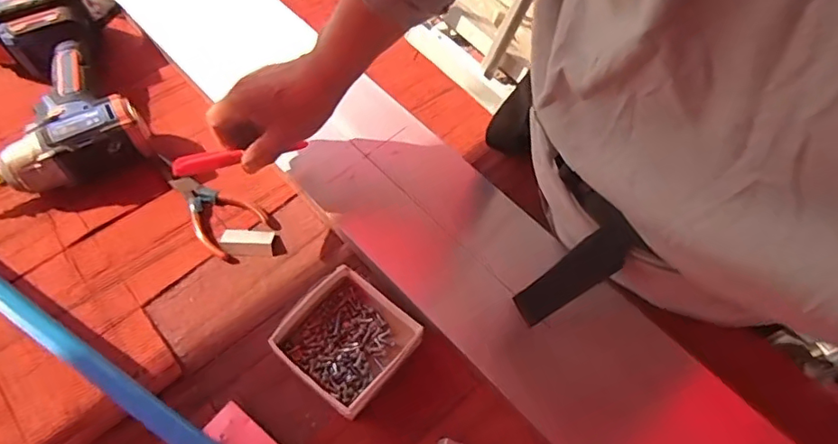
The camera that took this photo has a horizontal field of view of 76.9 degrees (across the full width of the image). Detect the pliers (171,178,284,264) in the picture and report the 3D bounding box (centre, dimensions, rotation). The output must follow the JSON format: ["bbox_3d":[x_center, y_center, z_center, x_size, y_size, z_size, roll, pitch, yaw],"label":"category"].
[{"bbox_3d":[-0.209,-0.012,0.546,0.114,0.011,0.066,39,69,16],"label":"pliers"}]

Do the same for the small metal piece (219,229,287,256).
[{"bbox_3d":[-0.166,0.020,0.530,0.060,0.010,0.026,1,63,-1],"label":"small metal piece"}]

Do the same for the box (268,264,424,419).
[{"bbox_3d":[-0.069,0.104,0.482,0.118,0.032,0.101,40,69,17],"label":"box"}]

